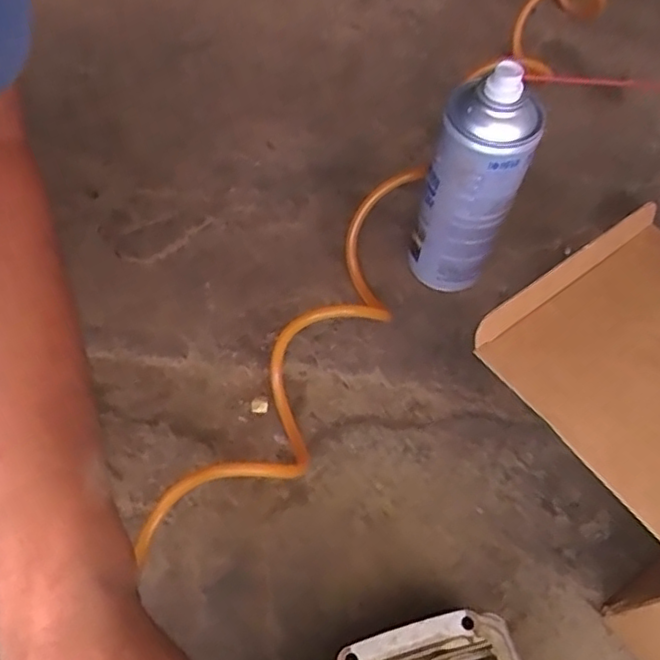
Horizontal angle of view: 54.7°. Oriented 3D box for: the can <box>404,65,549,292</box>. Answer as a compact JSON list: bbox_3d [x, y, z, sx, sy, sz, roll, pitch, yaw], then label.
[{"bbox_3d":[0.097,-0.098,0.451,0.065,0.174,0.053,17,61,7],"label":"can"}]

